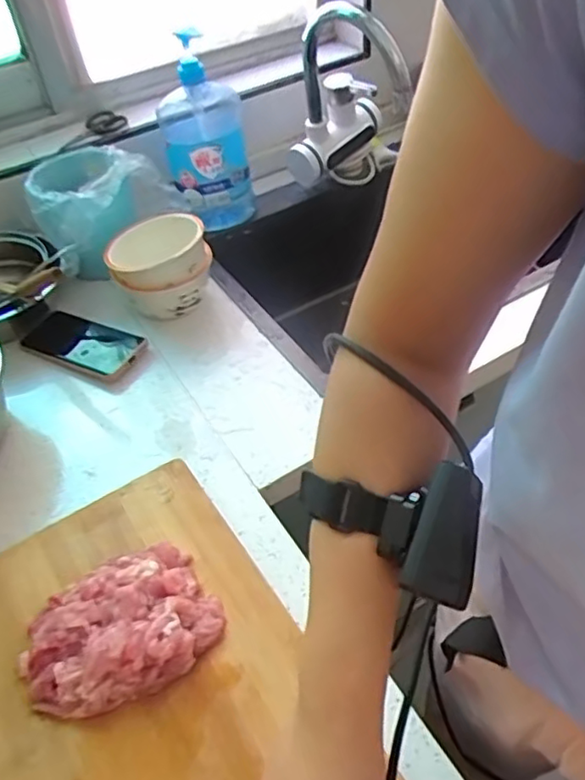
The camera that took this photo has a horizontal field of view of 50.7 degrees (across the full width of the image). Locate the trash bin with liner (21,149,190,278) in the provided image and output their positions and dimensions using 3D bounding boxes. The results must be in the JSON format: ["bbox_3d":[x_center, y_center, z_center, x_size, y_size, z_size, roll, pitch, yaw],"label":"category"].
[{"bbox_3d":[-0.246,-0.247,0.831,0.186,0.132,0.122,-30,51,-21],"label":"trash bin with liner"}]

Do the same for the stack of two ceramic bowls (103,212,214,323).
[{"bbox_3d":[-0.167,-0.153,0.796,0.122,0.106,0.107,-12,47,-6],"label":"stack of two ceramic bowls"}]

